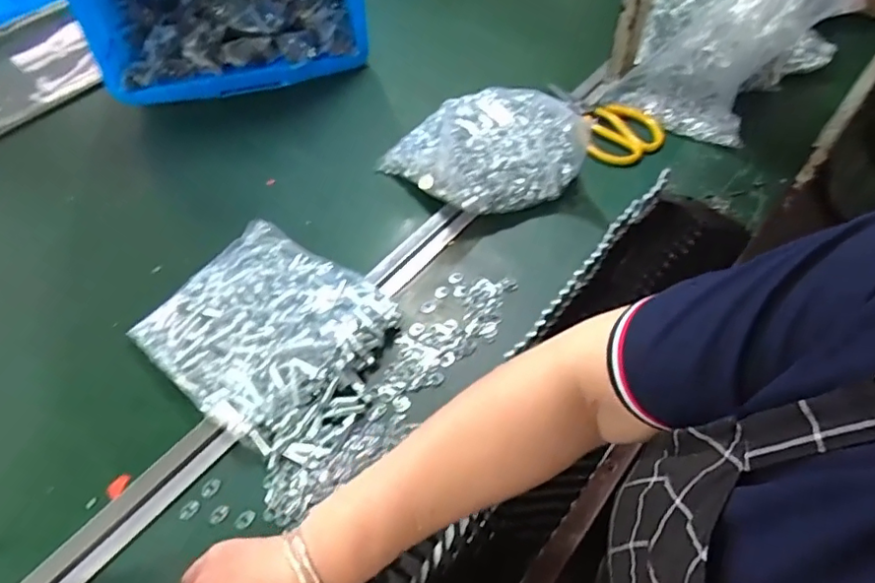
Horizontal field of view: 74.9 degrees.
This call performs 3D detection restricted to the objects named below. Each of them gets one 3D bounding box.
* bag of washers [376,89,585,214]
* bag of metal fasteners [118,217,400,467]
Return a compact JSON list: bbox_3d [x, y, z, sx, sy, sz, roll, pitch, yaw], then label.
[{"bbox_3d":[0.075,-0.173,0.699,0.250,0.072,0.161,-22,55,-13],"label":"bag of washers"},{"bbox_3d":[-0.165,0.037,0.572,0.228,0.036,0.193,28,59,22],"label":"bag of metal fasteners"}]

